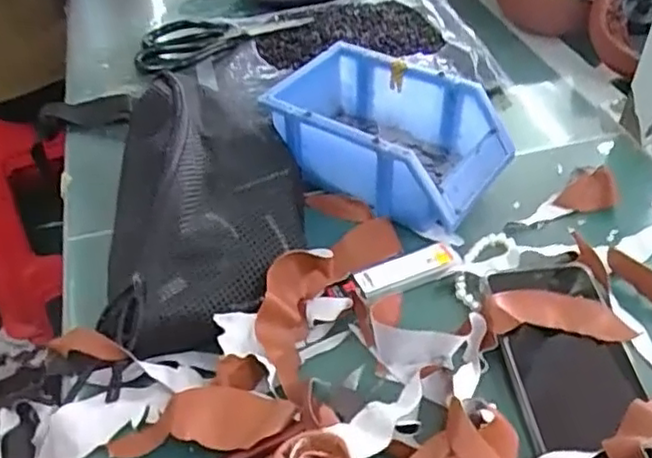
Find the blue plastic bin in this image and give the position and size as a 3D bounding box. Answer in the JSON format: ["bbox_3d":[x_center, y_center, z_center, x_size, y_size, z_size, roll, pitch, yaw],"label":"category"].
[{"bbox_3d":[0.051,-0.078,0.550,0.182,0.069,0.128,22,48,22],"label":"blue plastic bin"}]

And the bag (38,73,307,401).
[{"bbox_3d":[-0.104,-0.023,0.488,0.165,0.076,0.231,-12,45,-11],"label":"bag"}]

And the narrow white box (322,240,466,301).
[{"bbox_3d":[0.048,0.031,0.473,0.103,0.013,0.024,-18,46,-18],"label":"narrow white box"}]

